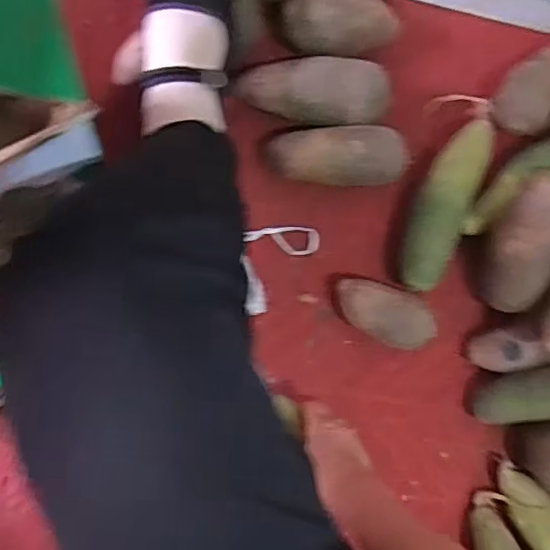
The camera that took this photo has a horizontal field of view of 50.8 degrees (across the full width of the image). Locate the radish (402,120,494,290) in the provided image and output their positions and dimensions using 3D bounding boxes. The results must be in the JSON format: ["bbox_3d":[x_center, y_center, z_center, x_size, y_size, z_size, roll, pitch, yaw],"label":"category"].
[{"bbox_3d":[0.193,-0.082,0.663,0.070,0.053,0.211,17,83,-6],"label":"radish"}]

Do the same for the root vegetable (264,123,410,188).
[{"bbox_3d":[0.069,-0.129,0.646,0.156,0.061,0.063,-3,85,-8],"label":"root vegetable"}]

